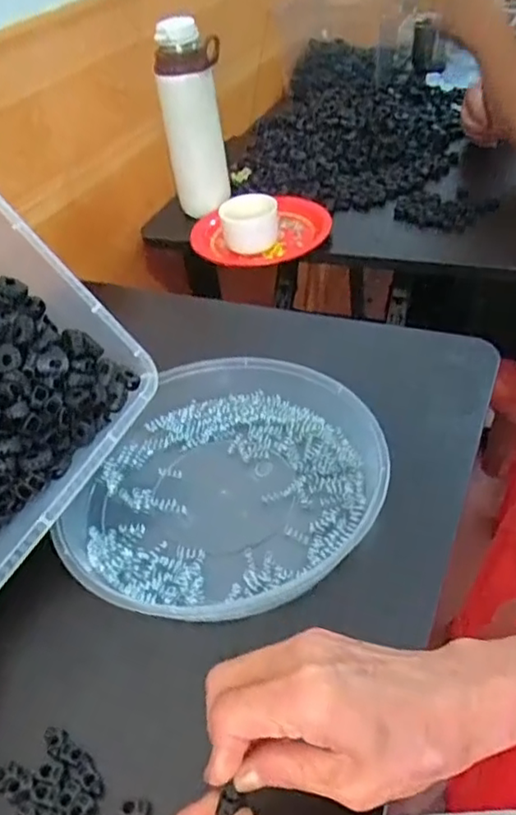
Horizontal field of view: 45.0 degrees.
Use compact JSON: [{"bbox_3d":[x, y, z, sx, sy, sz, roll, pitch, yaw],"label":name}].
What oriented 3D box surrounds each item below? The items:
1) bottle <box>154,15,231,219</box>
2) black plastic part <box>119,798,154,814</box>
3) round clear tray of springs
[{"bbox_3d":[-0.074,-0.336,0.751,0.072,0.213,0.056,-12,41,-5],"label":"bottle"},{"bbox_3d":[-0.062,0.205,0.317,0.017,0.010,0.013,-1,42,8],"label":"black plastic part"},{"bbox_3d":[-0.022,0.054,0.454,0.213,0.040,0.228,-4,41,4],"label":"round clear tray of springs"}]

